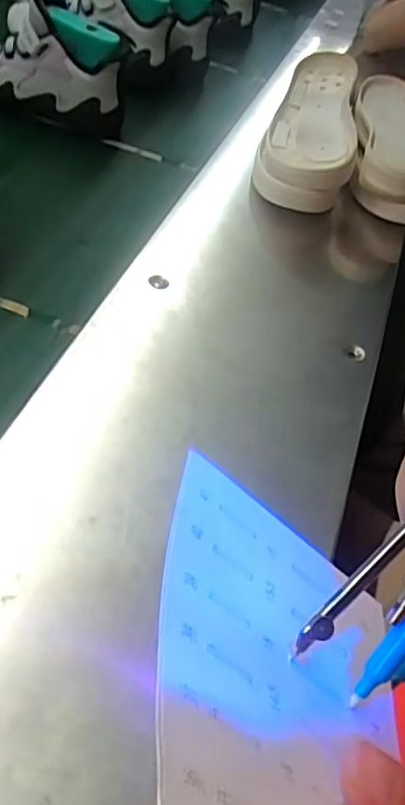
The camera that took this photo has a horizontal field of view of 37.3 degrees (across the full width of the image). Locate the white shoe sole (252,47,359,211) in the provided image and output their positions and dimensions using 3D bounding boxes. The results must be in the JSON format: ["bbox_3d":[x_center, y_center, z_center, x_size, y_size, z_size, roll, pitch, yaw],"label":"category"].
[{"bbox_3d":[0.130,-0.324,0.692,0.102,0.052,0.275,15,62,7],"label":"white shoe sole"}]

